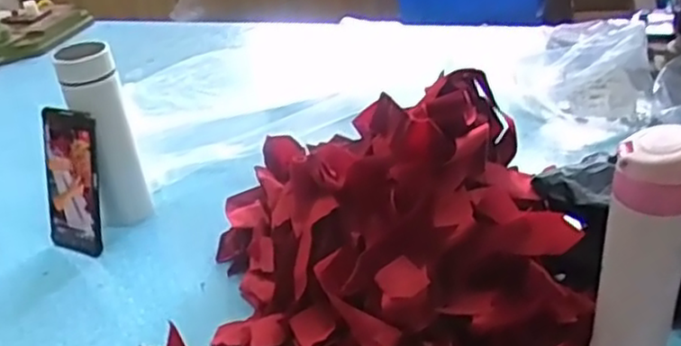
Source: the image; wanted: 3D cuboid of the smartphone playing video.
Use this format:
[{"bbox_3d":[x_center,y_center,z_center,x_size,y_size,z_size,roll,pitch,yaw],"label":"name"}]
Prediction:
[{"bbox_3d":[-0.312,0.011,0.820,0.080,0.165,0.010,9,16,23],"label":"smartphone playing video"}]

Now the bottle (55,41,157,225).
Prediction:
[{"bbox_3d":[-0.280,-0.045,0.854,0.066,0.222,0.076,-14,30,-14],"label":"bottle"}]

